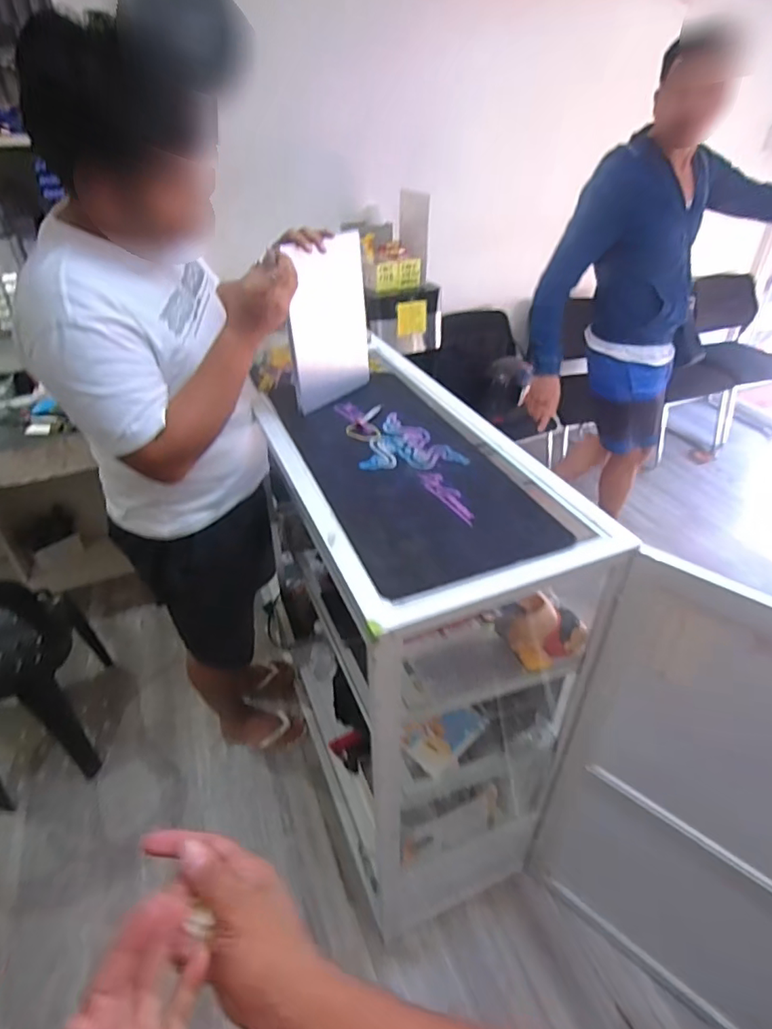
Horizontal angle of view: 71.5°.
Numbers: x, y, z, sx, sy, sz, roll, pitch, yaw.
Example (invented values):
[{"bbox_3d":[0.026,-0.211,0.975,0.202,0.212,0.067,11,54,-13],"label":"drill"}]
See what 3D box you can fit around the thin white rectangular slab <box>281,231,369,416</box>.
[{"bbox_3d":[-0.104,-0.366,1.035,0.015,0.294,0.201,25,43,32],"label":"thin white rectangular slab"}]

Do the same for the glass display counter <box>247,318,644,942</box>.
[{"bbox_3d":[0.017,0.291,1.263,0.479,1.041,0.807,-14,39,-16],"label":"glass display counter"}]

